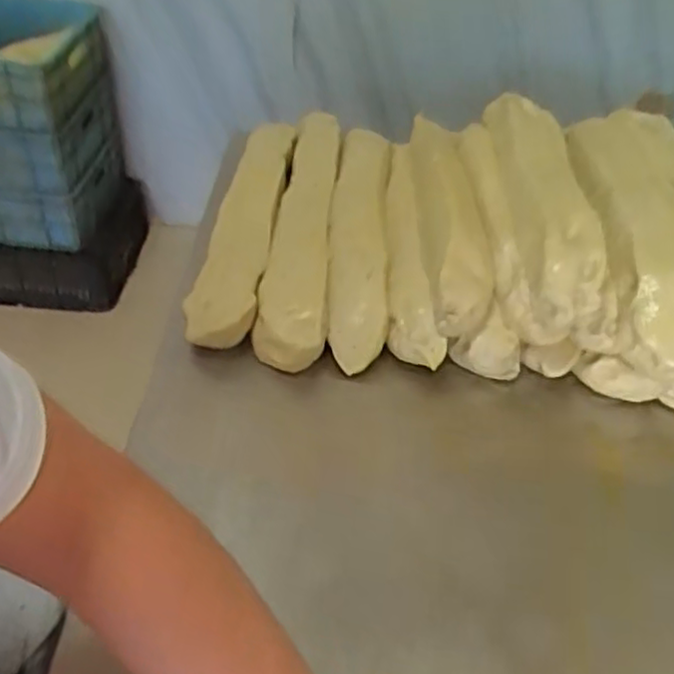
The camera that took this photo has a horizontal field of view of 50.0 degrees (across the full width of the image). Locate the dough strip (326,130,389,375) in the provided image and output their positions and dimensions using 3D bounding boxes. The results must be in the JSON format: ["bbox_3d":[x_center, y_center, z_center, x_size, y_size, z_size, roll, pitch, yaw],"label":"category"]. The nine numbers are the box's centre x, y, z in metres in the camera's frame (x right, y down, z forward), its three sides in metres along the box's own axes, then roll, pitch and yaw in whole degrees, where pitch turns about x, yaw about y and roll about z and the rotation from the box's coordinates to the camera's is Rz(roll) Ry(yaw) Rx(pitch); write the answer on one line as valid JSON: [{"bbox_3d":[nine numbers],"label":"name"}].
[{"bbox_3d":[0.031,-0.156,1.028,0.079,0.083,0.529,5,43,0],"label":"dough strip"}]

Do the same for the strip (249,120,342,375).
[{"bbox_3d":[-0.040,-0.163,0.995,0.075,0.091,0.569,5,43,0],"label":"strip"}]

